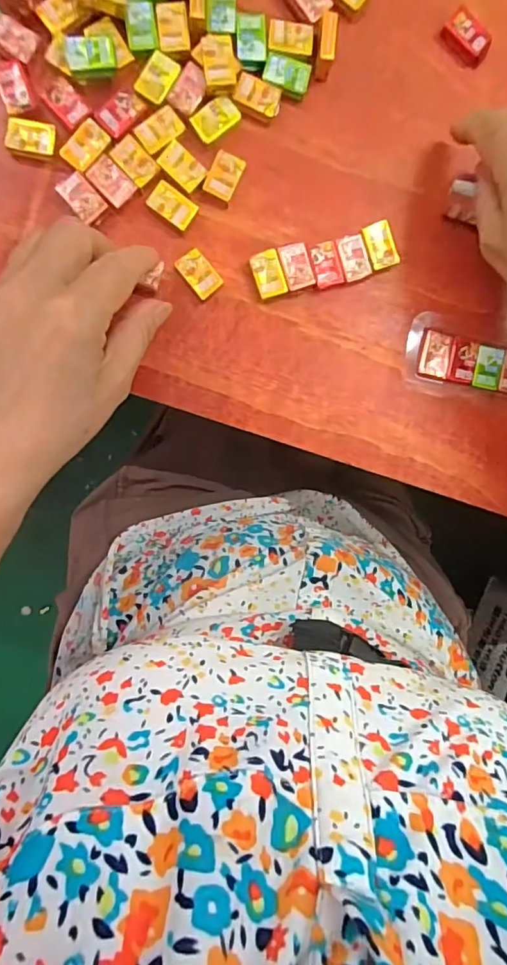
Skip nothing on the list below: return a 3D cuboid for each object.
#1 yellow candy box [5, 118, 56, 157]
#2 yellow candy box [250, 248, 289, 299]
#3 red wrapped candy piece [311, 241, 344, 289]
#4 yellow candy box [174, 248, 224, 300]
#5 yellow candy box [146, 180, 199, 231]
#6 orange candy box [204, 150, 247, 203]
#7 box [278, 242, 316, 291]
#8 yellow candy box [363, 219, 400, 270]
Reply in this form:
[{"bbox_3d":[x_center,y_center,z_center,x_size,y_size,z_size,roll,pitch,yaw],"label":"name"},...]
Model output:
[{"bbox_3d":[-0.122,-0.188,0.277,0.026,0.005,0.017,4,94,-5],"label":"yellow candy box"},{"bbox_3d":[0.009,-0.121,0.297,0.017,0.009,0.026,-17,96,-3],"label":"yellow candy box"},{"bbox_3d":[0.042,-0.127,0.299,0.016,0.008,0.025,-18,96,-3],"label":"red wrapped candy piece"},{"bbox_3d":[-0.031,-0.120,0.292,0.017,0.009,0.025,-42,97,-1],"label":"yellow candy box"},{"bbox_3d":[-0.046,-0.156,0.287,0.026,0.004,0.017,32,91,-7],"label":"yellow candy box"},{"bbox_3d":[-0.016,-0.174,0.289,0.017,0.004,0.025,24,92,-6],"label":"orange candy box"},{"bbox_3d":[0.025,-0.126,0.298,0.017,0.009,0.024,-18,96,-3],"label":"box"},{"bbox_3d":[0.075,-0.140,0.301,0.018,0.007,0.026,-23,96,-3],"label":"yellow candy box"}]

